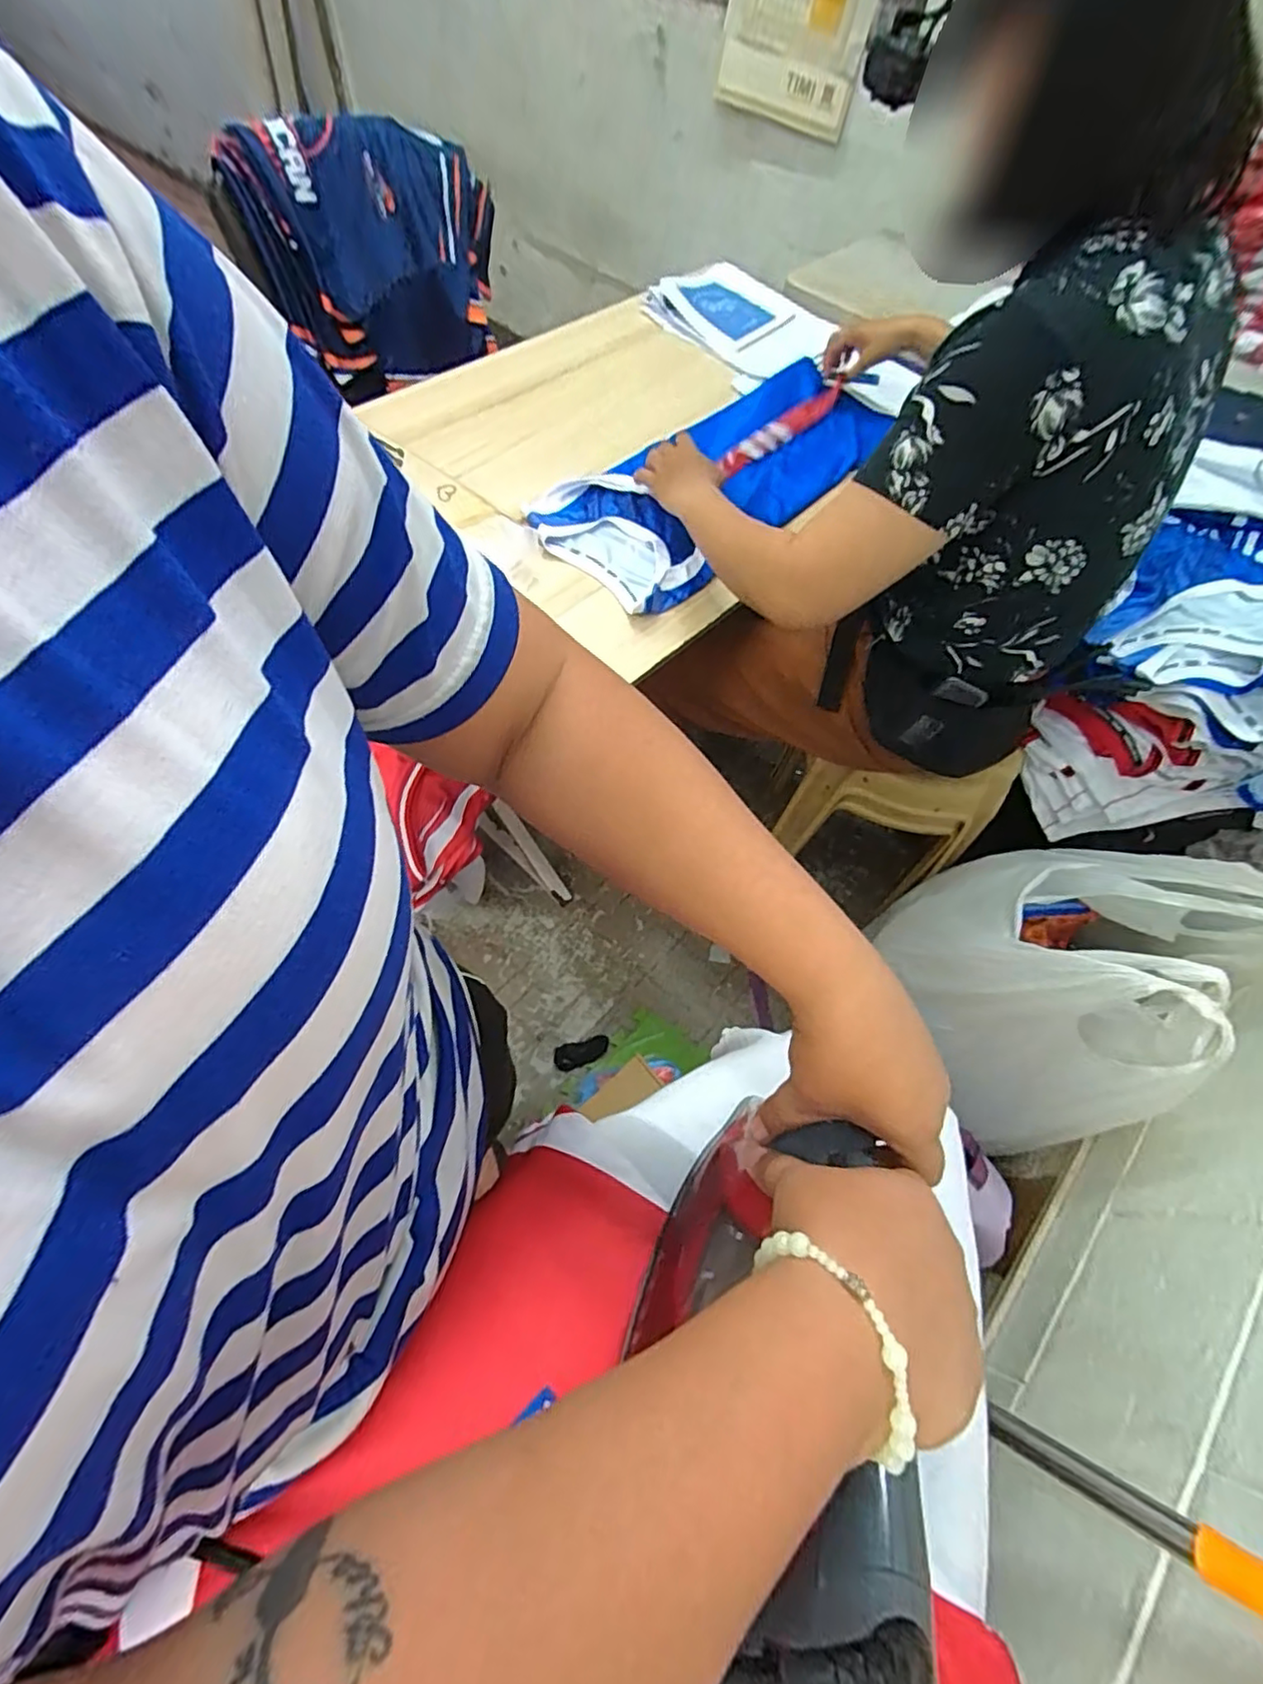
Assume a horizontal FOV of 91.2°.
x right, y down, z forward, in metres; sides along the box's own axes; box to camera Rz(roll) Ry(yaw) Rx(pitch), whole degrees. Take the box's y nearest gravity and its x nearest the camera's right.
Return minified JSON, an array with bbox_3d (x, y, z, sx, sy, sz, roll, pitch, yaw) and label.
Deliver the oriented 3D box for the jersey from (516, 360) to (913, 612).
[{"bbox_3d":[0.171,-0.567,0.916,0.676,0.063,0.259,-40,71,-22],"label":"jersey"}]

